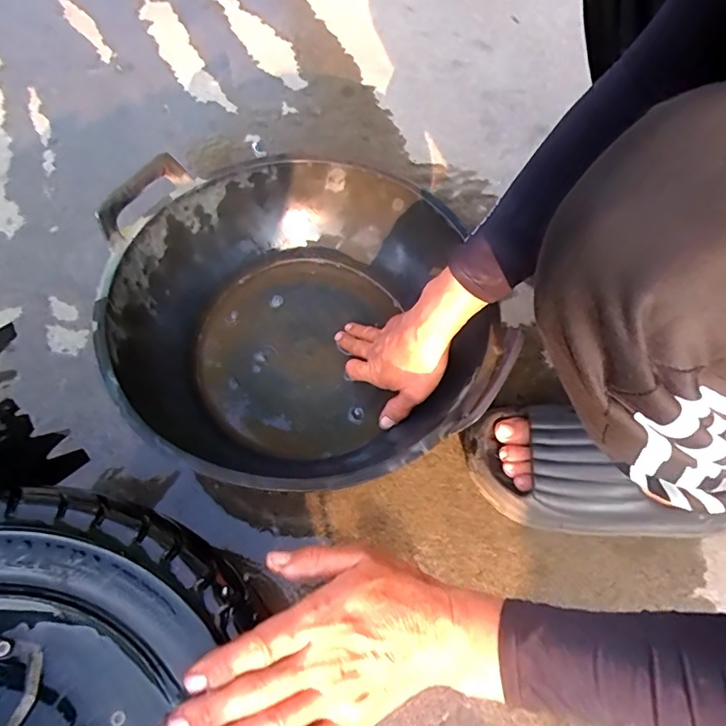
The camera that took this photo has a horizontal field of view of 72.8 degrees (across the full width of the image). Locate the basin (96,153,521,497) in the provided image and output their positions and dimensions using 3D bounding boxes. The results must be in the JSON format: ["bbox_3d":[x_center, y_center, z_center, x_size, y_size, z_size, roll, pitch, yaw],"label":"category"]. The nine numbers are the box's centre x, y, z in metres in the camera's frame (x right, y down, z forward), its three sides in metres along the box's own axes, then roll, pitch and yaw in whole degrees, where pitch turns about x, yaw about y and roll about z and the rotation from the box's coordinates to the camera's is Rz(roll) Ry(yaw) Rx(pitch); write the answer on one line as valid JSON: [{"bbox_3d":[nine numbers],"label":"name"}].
[{"bbox_3d":[-0.061,-0.043,0.517,0.350,0.165,0.359,0,63,-1],"label":"basin"}]

